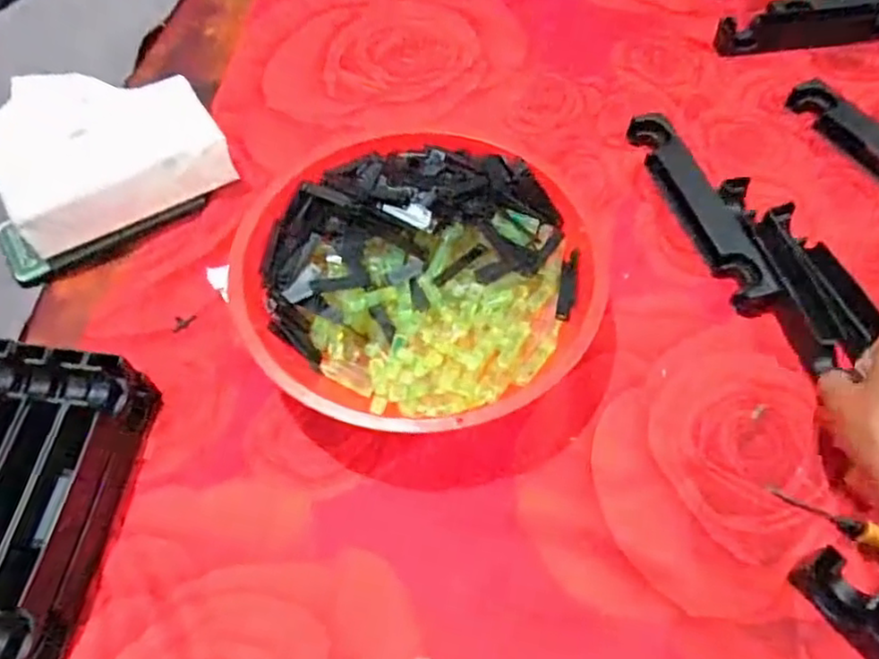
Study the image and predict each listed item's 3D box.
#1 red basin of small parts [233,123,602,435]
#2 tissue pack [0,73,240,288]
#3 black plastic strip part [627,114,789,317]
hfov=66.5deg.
[{"bbox_3d":[-0.012,-0.030,0.484,0.251,0.078,0.239,-8,60,-4],"label":"red basin of small parts"},{"bbox_3d":[-0.267,-0.128,0.531,0.193,0.098,0.077,-28,63,-15],"label":"tissue pack"},{"bbox_3d":[0.218,-0.103,0.550,0.038,0.030,0.196,-18,61,-10],"label":"black plastic strip part"}]

